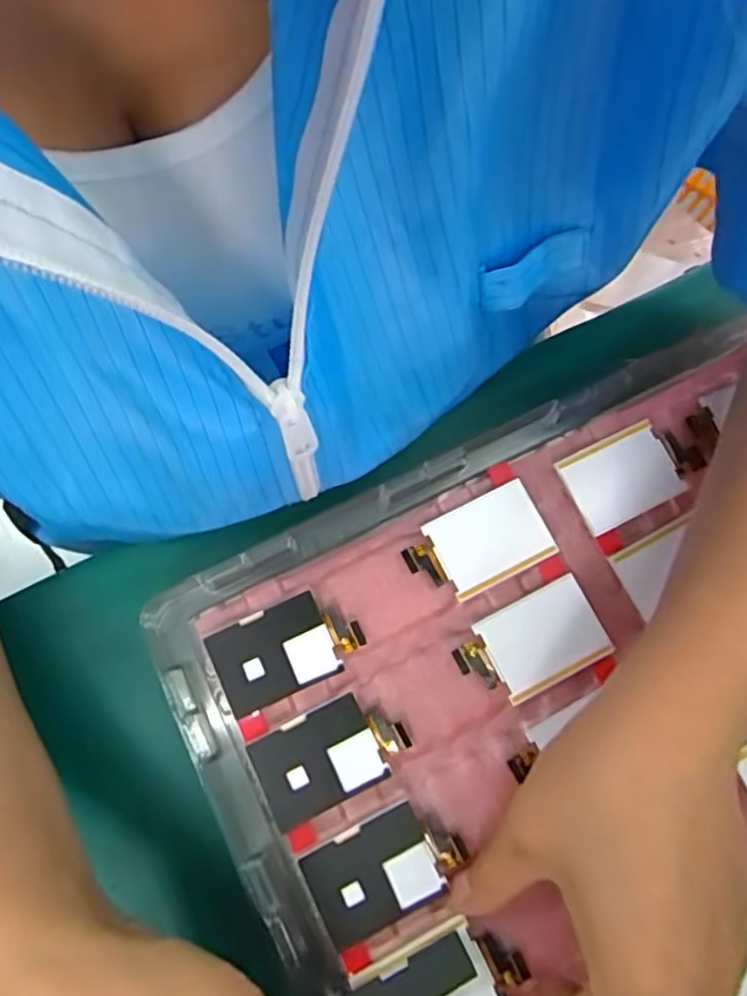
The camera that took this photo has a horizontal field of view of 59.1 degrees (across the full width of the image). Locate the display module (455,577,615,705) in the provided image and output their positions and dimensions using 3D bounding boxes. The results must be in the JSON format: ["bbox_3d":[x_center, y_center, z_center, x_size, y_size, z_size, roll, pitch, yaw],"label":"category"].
[{"bbox_3d":[0.062,0.059,0.264,0.056,0.005,0.034,-26,77,-8],"label":"display module"}]

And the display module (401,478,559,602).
[{"bbox_3d":[0.042,0.019,0.270,0.057,0.004,0.035,-26,79,-6],"label":"display module"}]

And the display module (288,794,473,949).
[{"bbox_3d":[0.004,0.135,0.241,0.055,0.004,0.034,-25,79,-6],"label":"display module"}]

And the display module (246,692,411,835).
[{"bbox_3d":[-0.016,0.098,0.251,0.055,0.004,0.035,-26,79,-6],"label":"display module"}]

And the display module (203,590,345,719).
[{"bbox_3d":[-0.040,0.061,0.259,0.045,0.004,0.034,-23,78,-5],"label":"display module"}]

